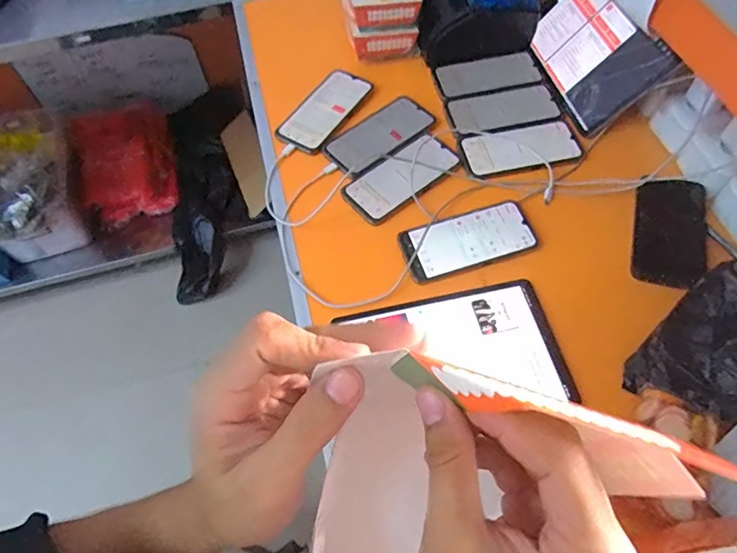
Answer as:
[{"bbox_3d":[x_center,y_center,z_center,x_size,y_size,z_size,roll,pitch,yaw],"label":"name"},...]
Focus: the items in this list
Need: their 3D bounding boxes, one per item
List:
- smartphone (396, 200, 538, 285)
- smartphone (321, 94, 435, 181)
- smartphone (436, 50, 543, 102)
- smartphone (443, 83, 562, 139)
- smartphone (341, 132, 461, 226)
[{"bbox_3d":[0.127,-0.047,0.641,0.165,0.008,0.078,-15,61,-7],"label":"smartphone"},{"bbox_3d":[0.019,-0.212,0.750,0.163,0.012,0.083,-34,65,-17],"label":"smartphone"},{"bbox_3d":[0.191,-0.319,0.794,0.159,0.013,0.086,-8,60,-3],"label":"smartphone"},{"bbox_3d":[0.204,-0.255,0.759,0.156,0.014,0.078,-11,60,-4],"label":"smartphone"},{"bbox_3d":[0.047,-0.143,0.700,0.165,0.011,0.080,-36,65,-17],"label":"smartphone"}]

